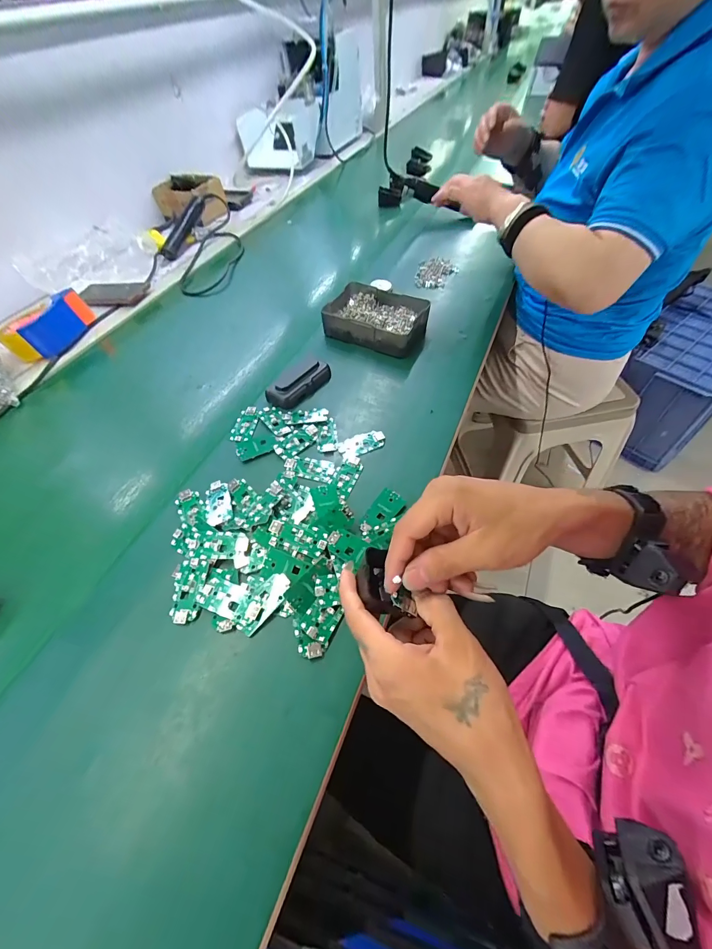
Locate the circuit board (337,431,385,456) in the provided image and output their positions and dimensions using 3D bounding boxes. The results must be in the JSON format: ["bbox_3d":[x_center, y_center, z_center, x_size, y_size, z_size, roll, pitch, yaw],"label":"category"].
[{"bbox_3d":[0.008,-0.041,0.489,0.064,0.004,0.031,-18,54,-9],"label":"circuit board"}]

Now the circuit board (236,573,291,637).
[{"bbox_3d":[-0.094,0.128,0.365,0.064,0.010,0.032,-40,60,-23],"label":"circuit board"}]

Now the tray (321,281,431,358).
[{"bbox_3d":[0.035,-0.272,0.627,0.174,0.046,0.132,24,59,21],"label":"tray"}]

